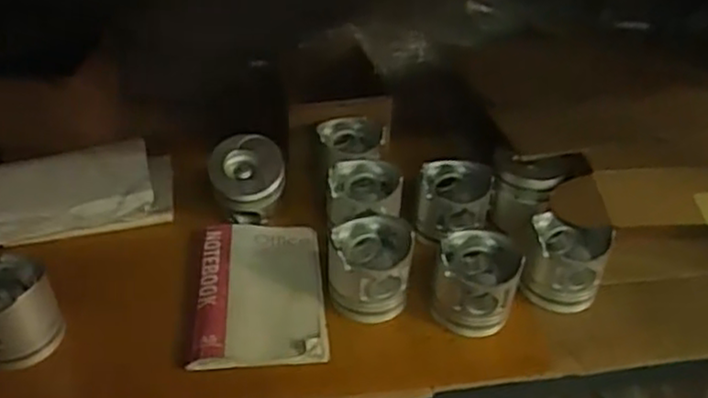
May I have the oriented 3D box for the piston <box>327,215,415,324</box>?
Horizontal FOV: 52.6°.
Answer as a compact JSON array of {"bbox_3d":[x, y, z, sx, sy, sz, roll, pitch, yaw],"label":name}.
[{"bbox_3d":[0.018,0.076,0.787,0.093,0.076,0.092,1,38,-1],"label":"piston"}]

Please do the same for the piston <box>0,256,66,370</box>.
[{"bbox_3d":[-0.350,0.111,0.723,0.087,0.076,0.089,1,38,-1],"label":"piston"}]

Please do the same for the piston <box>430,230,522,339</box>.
[{"bbox_3d":[0.132,0.091,0.781,0.092,0.079,0.090,8,38,9],"label":"piston"}]

